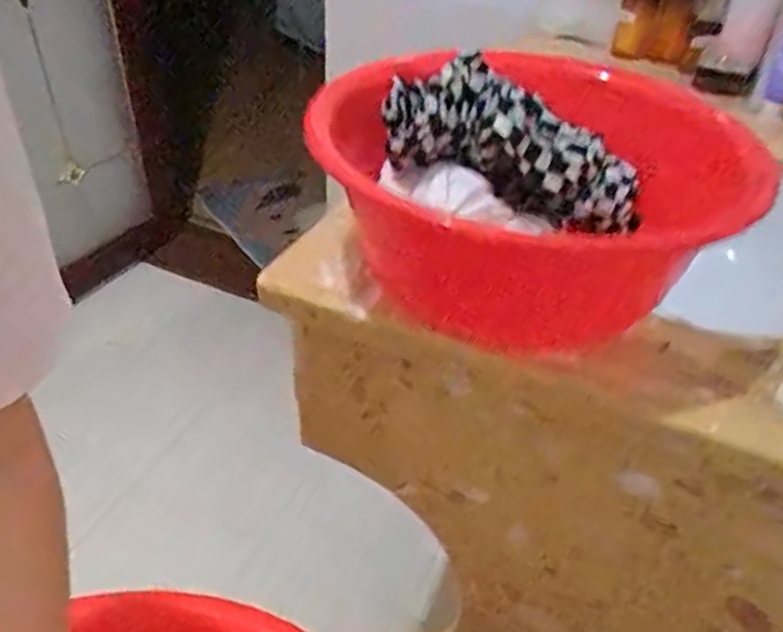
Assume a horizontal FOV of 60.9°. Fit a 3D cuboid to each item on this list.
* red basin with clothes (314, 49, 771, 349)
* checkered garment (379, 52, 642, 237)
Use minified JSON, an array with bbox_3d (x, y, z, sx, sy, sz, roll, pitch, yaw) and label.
[{"bbox_3d":[0.122,-0.124,0.549,0.287,0.134,0.303,29,45,27],"label":"red basin with clothes"},{"bbox_3d":[0.103,-0.134,0.531,0.223,0.080,0.087,23,38,-10],"label":"checkered garment"}]

